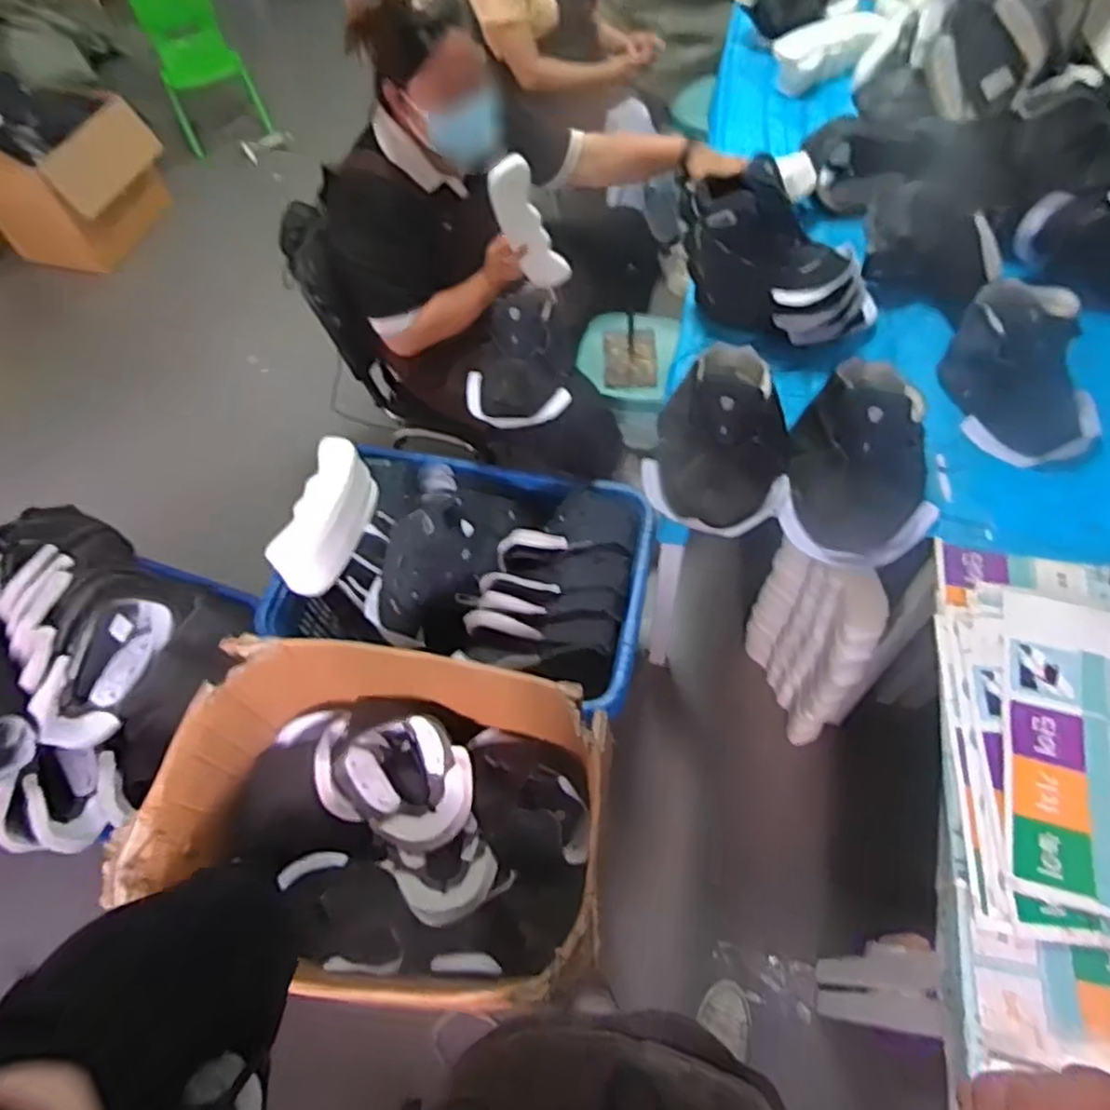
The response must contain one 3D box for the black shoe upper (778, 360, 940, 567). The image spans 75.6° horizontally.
[{"bbox_3d":[0.467,-0.142,1.081,0.212,0.208,0.258,12,62,11],"label":"black shoe upper"}]

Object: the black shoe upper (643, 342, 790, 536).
[{"bbox_3d":[0.258,-0.185,1.088,0.212,0.155,0.265,15,62,12],"label":"black shoe upper"}]

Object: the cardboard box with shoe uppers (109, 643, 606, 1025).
[{"bbox_3d":[-0.267,0.450,1.242,0.711,0.358,0.540,10,61,10],"label":"cardboard box with shoe uppers"}]

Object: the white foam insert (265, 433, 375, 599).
[{"bbox_3d":[-0.435,-0.070,1.362,0.093,0.129,0.279,10,61,10],"label":"white foam insert"}]

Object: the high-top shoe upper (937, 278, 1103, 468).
[{"bbox_3d":[0.725,-0.287,1.120,0.167,0.120,0.272,-15,60,-5],"label":"high-top shoe upper"}]

